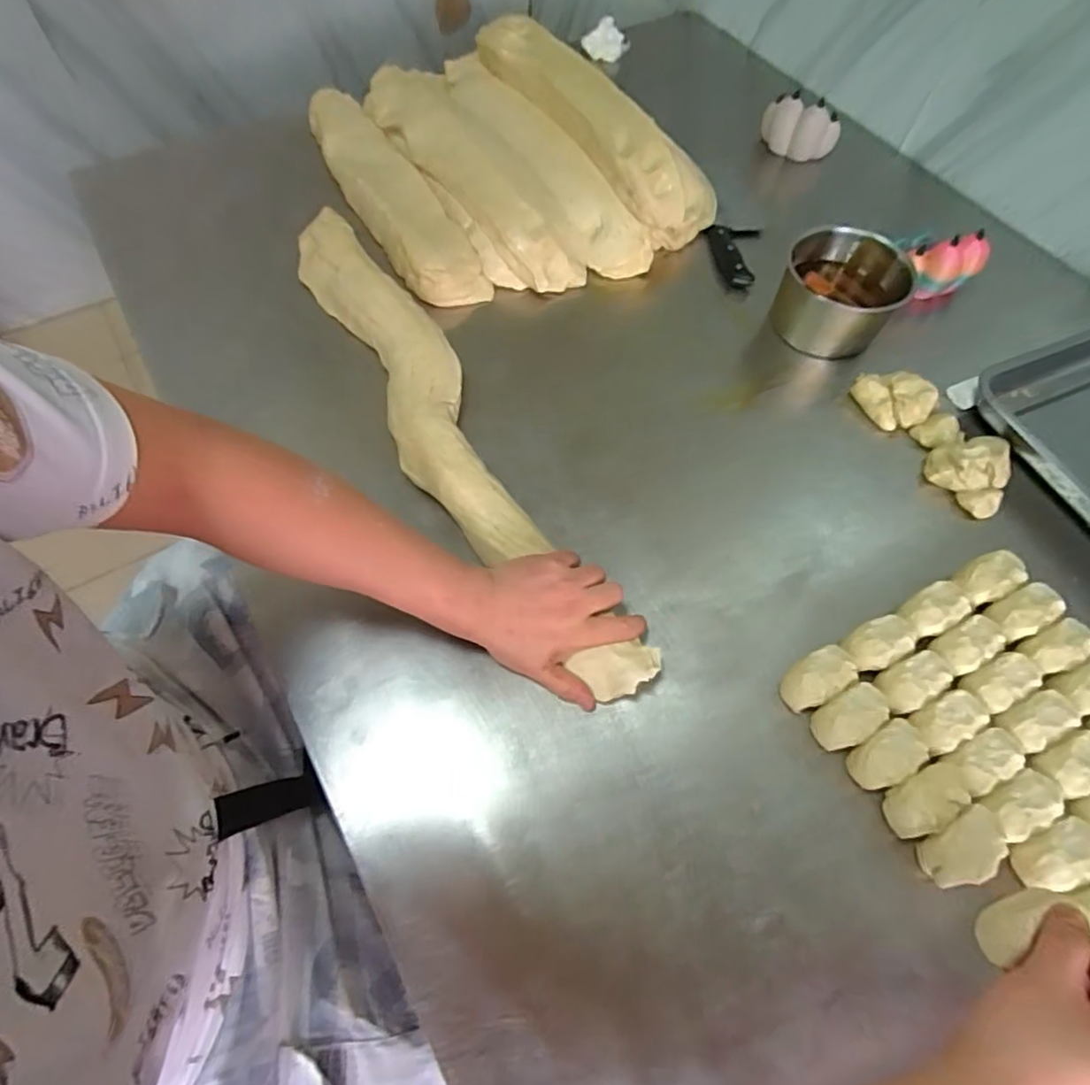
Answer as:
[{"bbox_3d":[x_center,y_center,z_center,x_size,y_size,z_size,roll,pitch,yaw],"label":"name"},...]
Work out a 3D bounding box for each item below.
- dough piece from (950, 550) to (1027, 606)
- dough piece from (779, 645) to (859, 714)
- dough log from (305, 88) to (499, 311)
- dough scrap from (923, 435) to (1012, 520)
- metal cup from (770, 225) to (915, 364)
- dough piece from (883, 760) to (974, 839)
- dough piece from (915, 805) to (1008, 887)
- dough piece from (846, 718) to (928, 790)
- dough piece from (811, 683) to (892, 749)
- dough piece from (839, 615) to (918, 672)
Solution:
[{"bbox_3d":[0.458,0.039,0.624,0.080,0.039,0.045,-26,66,-16],"label":"dough piece"},{"bbox_3d":[0.255,0.127,0.559,0.067,0.038,0.040,-27,65,-18],"label":"dough piece"},{"bbox_3d":[-0.254,-0.556,0.916,0.110,0.063,0.549,-27,66,-16],"label":"dough log"},{"bbox_3d":[0.509,-0.089,0.696,0.103,0.033,0.094,-31,67,-20],"label":"dough scrap"},{"bbox_3d":[0.391,-0.334,0.795,0.141,0.107,0.155,1,62,-2],"label":"metal cup"},{"bbox_3d":[0.322,0.219,0.514,0.071,0.048,0.044,-26,65,-18],"label":"dough piece"},{"bbox_3d":[0.343,0.252,0.496,0.073,0.040,0.043,-30,66,-19],"label":"dough piece"},{"bbox_3d":[0.300,0.189,0.530,0.068,0.045,0.042,-28,65,-18],"label":"dough piece"},{"bbox_3d":[0.277,0.159,0.544,0.069,0.043,0.039,-28,66,-19],"label":"dough piece"},{"bbox_3d":[0.320,0.101,0.579,0.077,0.033,0.041,-23,64,-16],"label":"dough piece"}]

